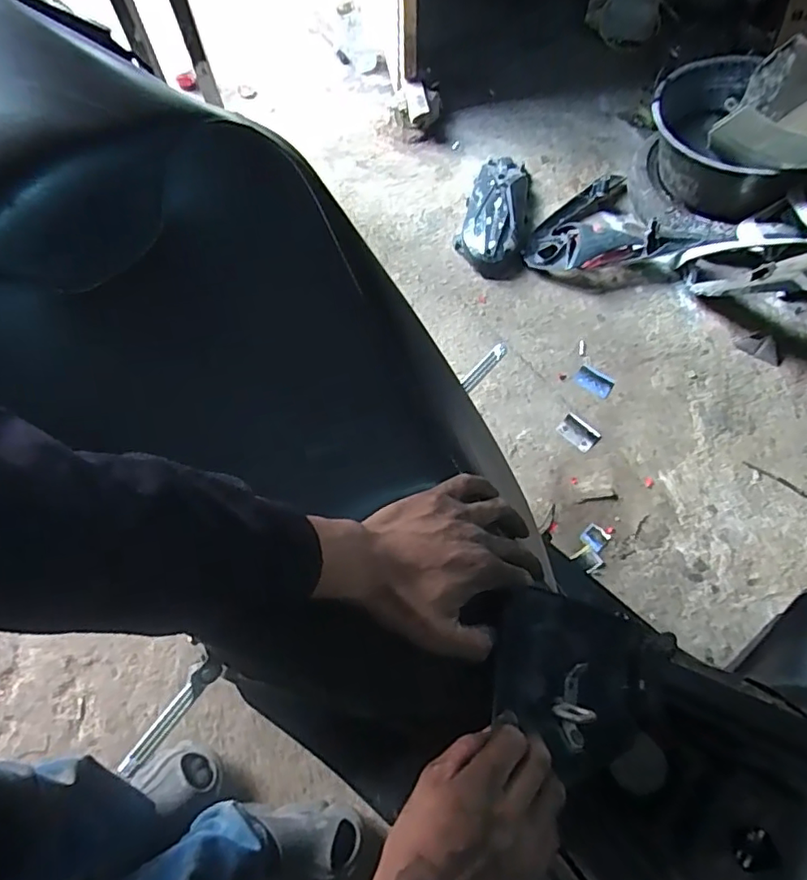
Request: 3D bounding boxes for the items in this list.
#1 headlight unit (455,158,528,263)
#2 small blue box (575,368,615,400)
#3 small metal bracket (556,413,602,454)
[{"bbox_3d":[0.251,-0.622,1.535,0.169,0.075,0.368,16,68,7],"label":"headlight unit"},{"bbox_3d":[0.452,-0.135,1.357,0.084,0.010,0.058,29,71,13],"label":"small blue box"},{"bbox_3d":[0.398,-0.015,1.300,0.090,0.006,0.064,40,73,16],"label":"small metal bracket"}]

